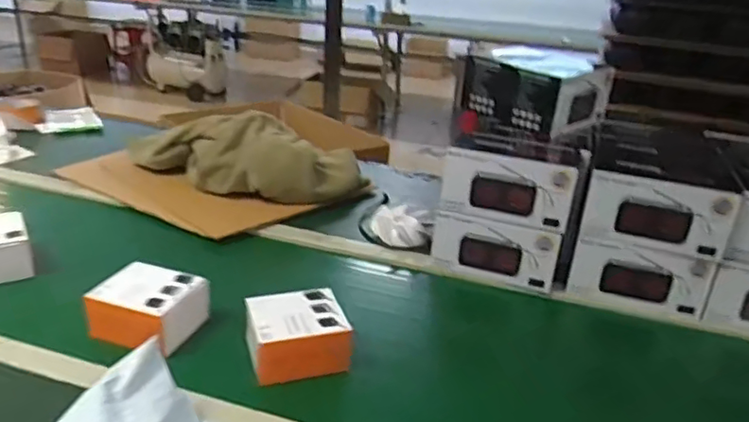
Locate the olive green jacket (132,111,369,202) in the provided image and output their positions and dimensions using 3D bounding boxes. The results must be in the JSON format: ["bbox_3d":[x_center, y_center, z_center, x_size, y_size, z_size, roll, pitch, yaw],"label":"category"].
[{"bbox_3d":[-0.266,-0.115,1.193,0.493,0.124,0.180,5,23,2],"label":"olive green jacket"}]

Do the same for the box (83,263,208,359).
[{"bbox_3d":[-0.296,0.122,0.778,0.124,0.069,0.104,12,25,17],"label":"box"}]

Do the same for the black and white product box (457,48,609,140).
[{"bbox_3d":[0.288,-0.209,1.113,0.171,0.122,0.206,-16,30,-39],"label":"black and white product box"}]

